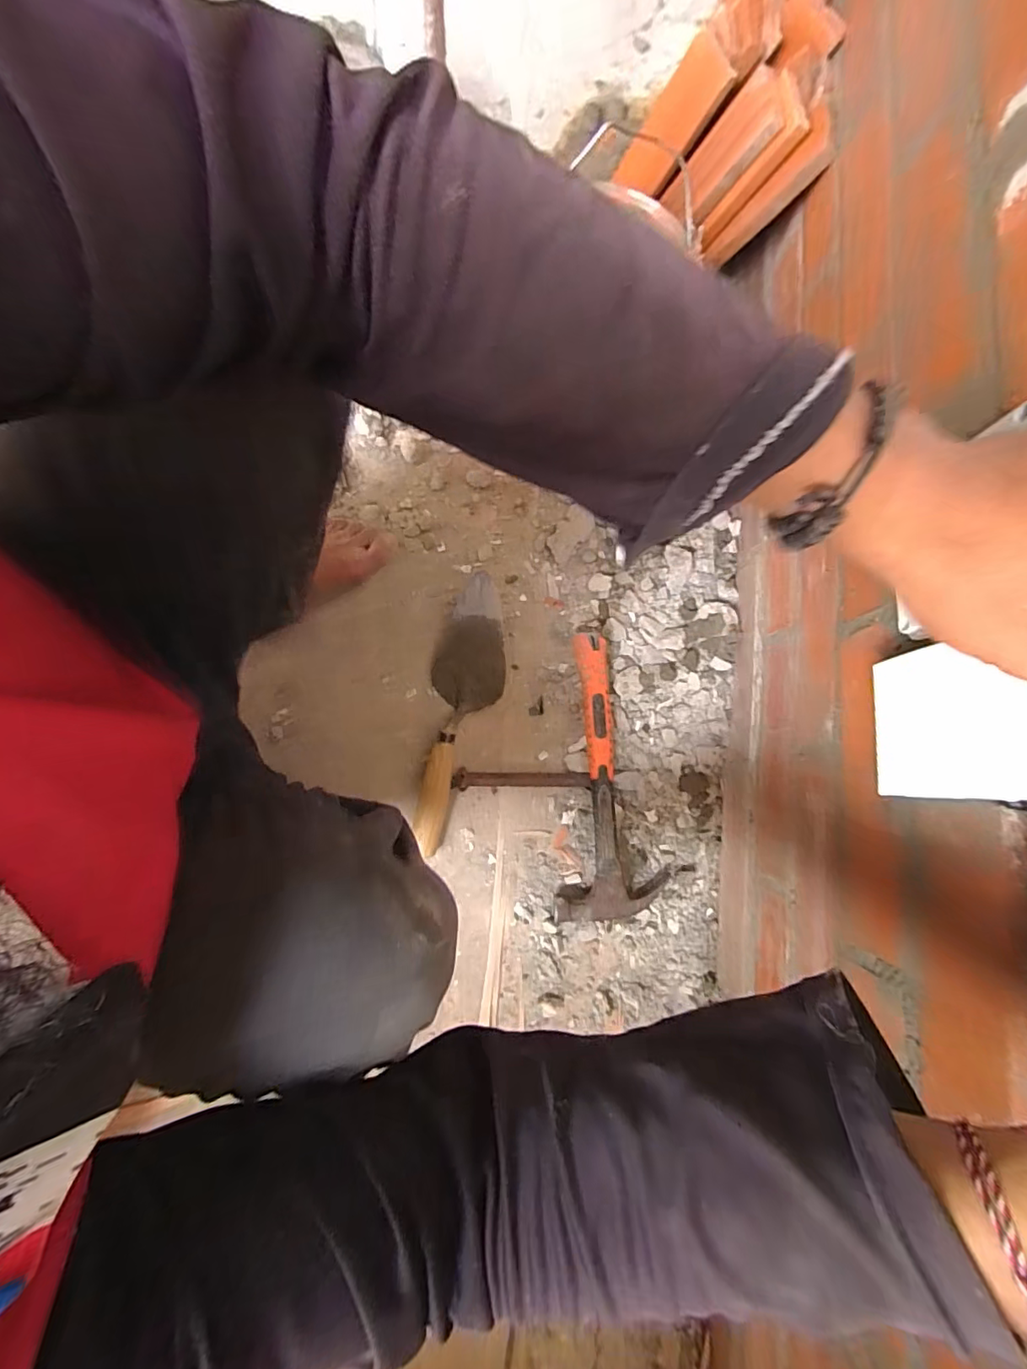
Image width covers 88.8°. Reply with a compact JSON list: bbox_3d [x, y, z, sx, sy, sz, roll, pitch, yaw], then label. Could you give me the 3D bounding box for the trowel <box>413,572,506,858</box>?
[{"bbox_3d":[-0.057,0.034,0.591,0.081,0.064,0.300,5,80,0],"label":"trowel"}]

